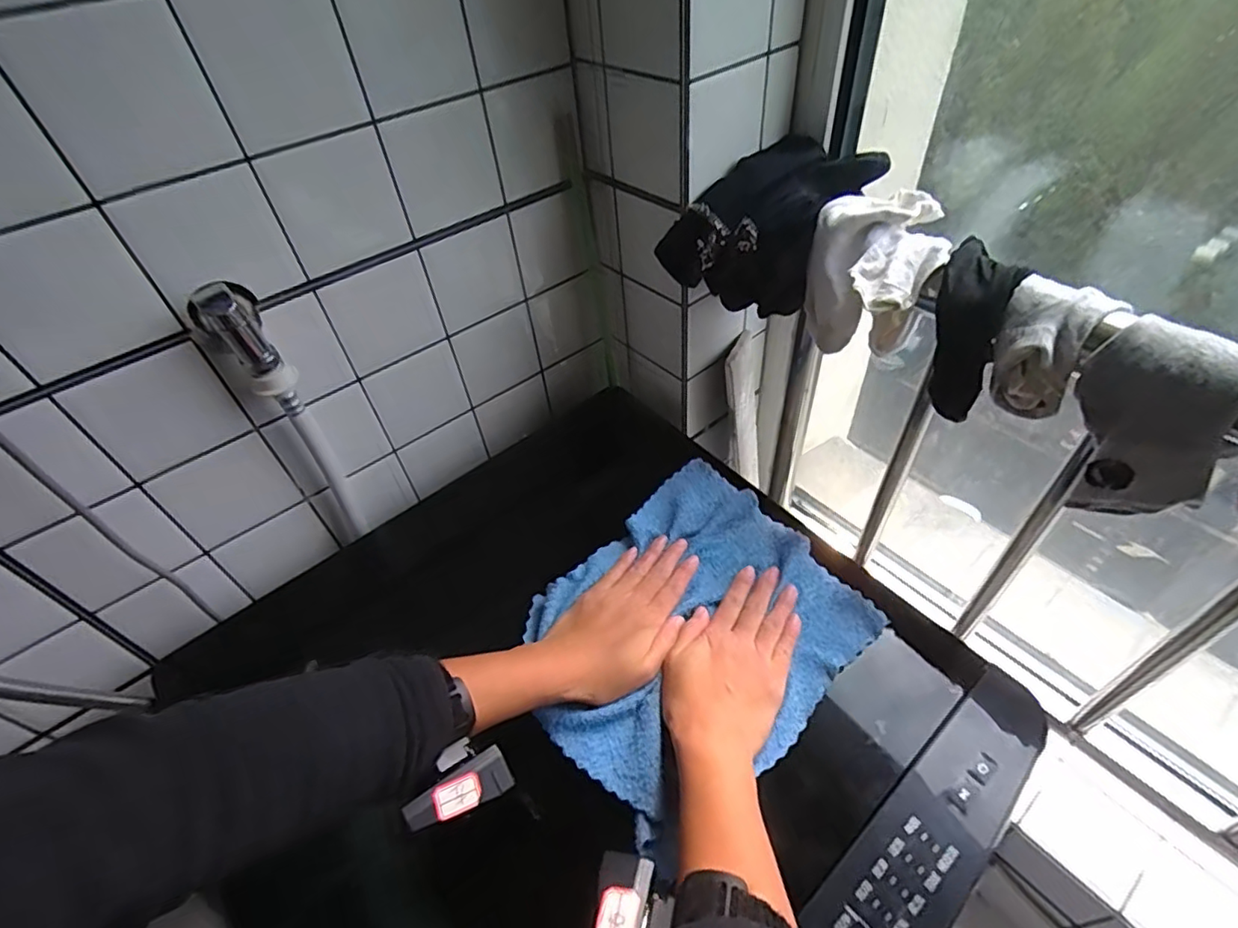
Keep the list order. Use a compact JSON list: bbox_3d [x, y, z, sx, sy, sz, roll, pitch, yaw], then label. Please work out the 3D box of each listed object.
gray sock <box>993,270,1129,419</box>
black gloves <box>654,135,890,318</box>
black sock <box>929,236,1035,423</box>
[{"bbox_3d":[0.306,-0.082,0.432,0.058,0.086,0.061,-33,52,-23],"label":"gray sock"},{"bbox_3d":[0.141,-0.212,0.557,0.181,0.128,0.100,-31,51,-21],"label":"black gloves"},{"bbox_3d":[0.274,-0.099,0.464,0.052,0.140,0.060,-1,26,6],"label":"black sock"}]

